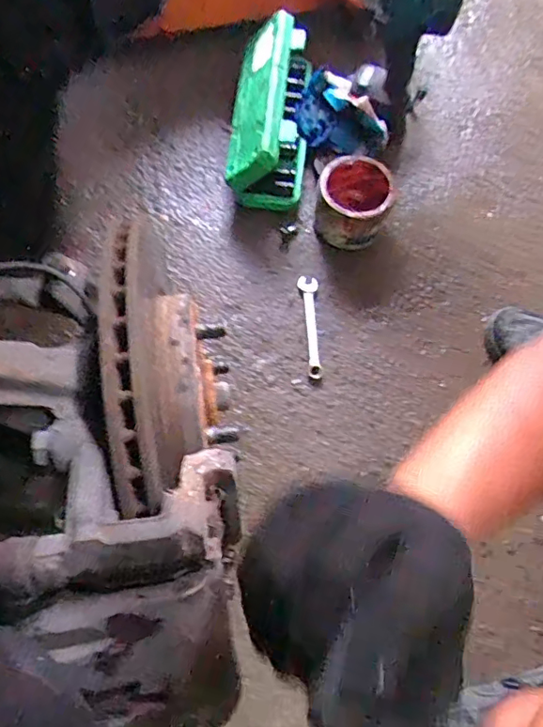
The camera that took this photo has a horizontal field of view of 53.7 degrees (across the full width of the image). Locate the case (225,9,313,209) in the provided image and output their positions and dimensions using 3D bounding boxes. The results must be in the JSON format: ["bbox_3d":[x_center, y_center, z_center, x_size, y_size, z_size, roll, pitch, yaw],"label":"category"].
[{"bbox_3d":[0.000,-0.363,0.777,0.107,0.127,0.244,7,70,0],"label":"case"}]

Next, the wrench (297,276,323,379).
[{"bbox_3d":[0.055,-0.050,0.716,0.026,0.008,0.141,-4,70,-4],"label":"wrench"}]

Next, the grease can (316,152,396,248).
[{"bbox_3d":[0.112,-0.224,0.739,0.096,0.085,0.103,1,70,-2],"label":"grease can"}]

